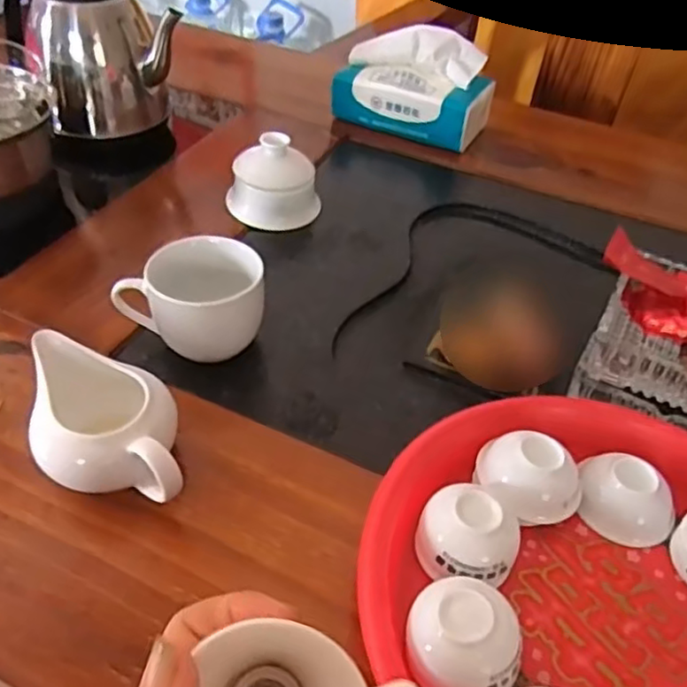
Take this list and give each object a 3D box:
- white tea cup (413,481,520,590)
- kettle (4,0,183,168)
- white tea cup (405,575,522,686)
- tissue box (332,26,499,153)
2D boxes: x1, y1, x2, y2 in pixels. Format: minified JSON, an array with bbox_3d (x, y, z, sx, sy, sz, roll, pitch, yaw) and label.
[{"bbox_3d":[0.068,0.102,0.358,0.054,0.038,0.051,10,43,8],"label":"white tea cup"},{"bbox_3d":[-0.250,-0.277,0.670,0.121,0.176,0.159,-26,50,-27],"label":"kettle"},{"bbox_3d":[0.055,0.141,0.310,0.049,0.043,0.048,2,43,-1],"label":"white tea cup"},{"bbox_3d":[0.076,-0.283,0.720,0.160,0.089,0.078,21,46,18],"label":"tissue box"}]

